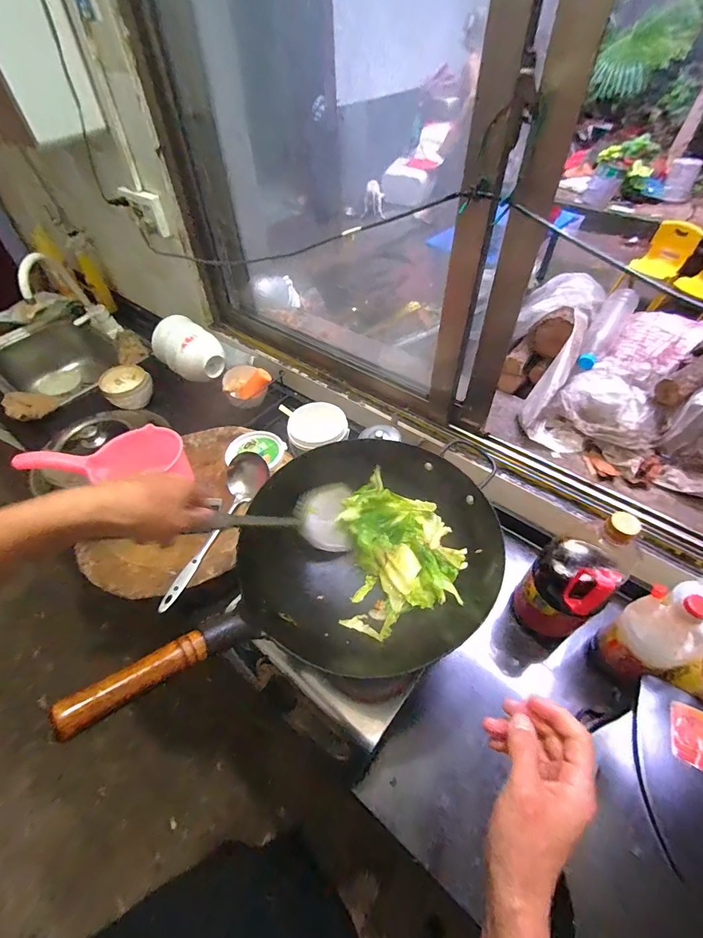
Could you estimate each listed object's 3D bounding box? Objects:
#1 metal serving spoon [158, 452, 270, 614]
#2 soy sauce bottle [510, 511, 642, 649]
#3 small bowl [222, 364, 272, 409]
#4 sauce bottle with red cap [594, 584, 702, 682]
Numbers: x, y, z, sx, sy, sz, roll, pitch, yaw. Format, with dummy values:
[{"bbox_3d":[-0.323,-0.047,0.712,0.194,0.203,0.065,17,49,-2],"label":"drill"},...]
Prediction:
[{"bbox_3d":[-0.240,0.102,0.739,0.089,0.045,0.323,12,50,12],"label":"metal serving spoon"},{"bbox_3d":[0.321,0.169,0.602,0.081,0.309,0.098,-11,49,-7],"label":"soy sauce bottle"},{"bbox_3d":[-0.256,-0.204,0.992,0.117,0.064,0.099,-15,50,-11],"label":"small bowl"},{"bbox_3d":[0.411,0.230,0.551,0.074,0.177,0.092,-17,51,-12],"label":"sauce bottle with red cap"}]

